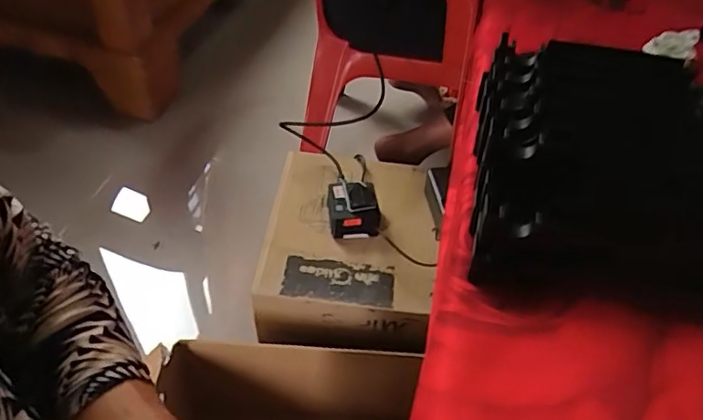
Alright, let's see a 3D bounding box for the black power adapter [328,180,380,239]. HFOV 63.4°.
[{"bbox_3d":[0.002,-0.004,0.865,0.074,0.053,0.075,-1,45,-4],"label":"black power adapter"}]

